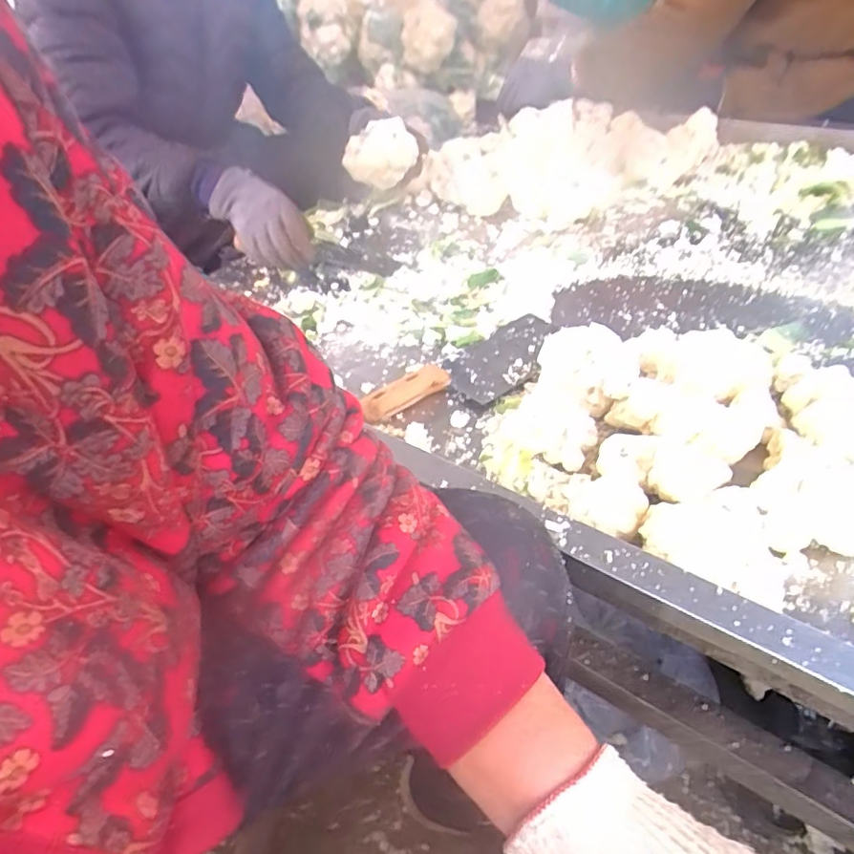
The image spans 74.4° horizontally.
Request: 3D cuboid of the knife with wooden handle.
[{"bbox_3d":[0.054,-0.069,0.648,0.274,0.026,0.087,-34,49,-26],"label":"knife with wooden handle"}]

